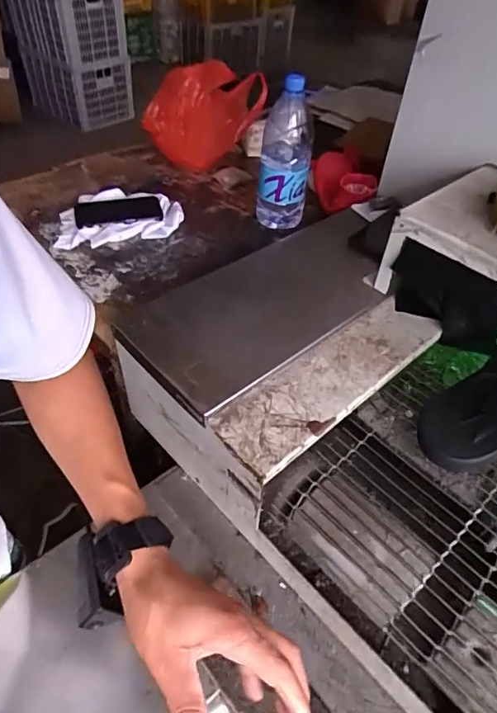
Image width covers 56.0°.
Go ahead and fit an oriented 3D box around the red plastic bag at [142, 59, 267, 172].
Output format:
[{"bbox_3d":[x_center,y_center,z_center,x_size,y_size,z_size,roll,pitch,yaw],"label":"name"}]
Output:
[{"bbox_3d":[-0.096,-0.535,1.041,0.256,0.226,0.093,-5,50,-3],"label":"red plastic bag"}]

